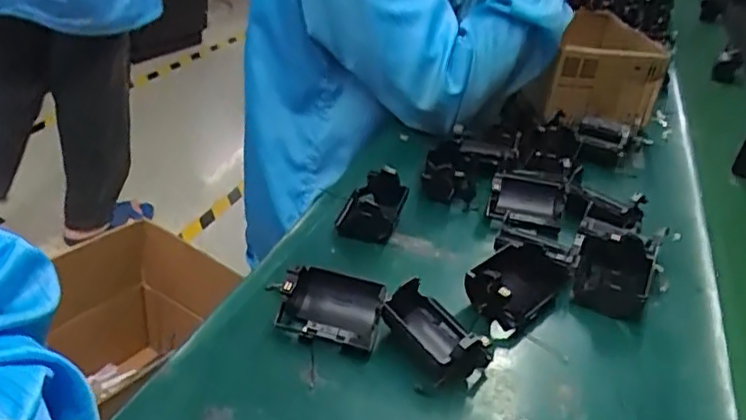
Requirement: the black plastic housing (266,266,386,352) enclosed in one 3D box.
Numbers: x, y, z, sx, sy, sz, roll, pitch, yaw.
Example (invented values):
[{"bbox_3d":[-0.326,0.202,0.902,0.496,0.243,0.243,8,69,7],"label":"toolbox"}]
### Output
[{"bbox_3d":[-0.032,0.064,0.441,0.078,0.033,0.048,14,33,10],"label":"black plastic housing"}]

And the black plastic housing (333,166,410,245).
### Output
[{"bbox_3d":[0.000,-0.004,0.558,0.052,0.036,0.072,14,33,10],"label":"black plastic housing"}]

